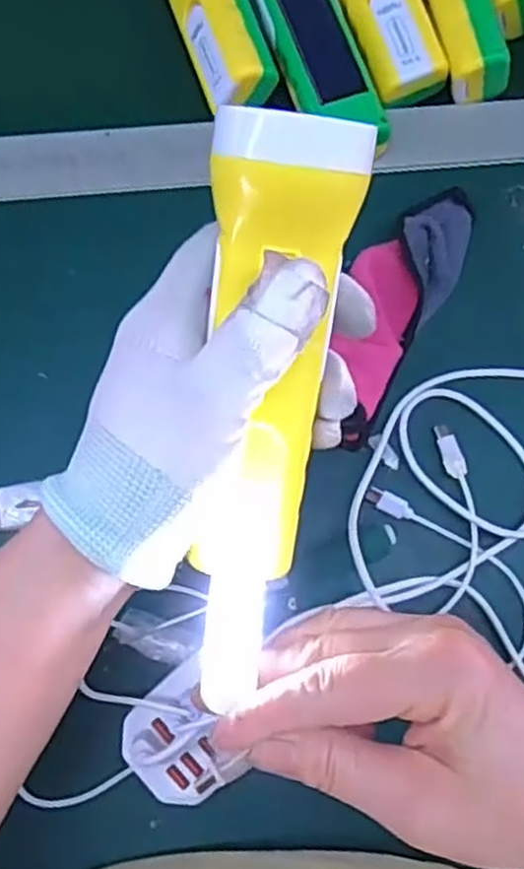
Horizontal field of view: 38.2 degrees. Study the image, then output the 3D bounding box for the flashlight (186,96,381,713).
[{"bbox_3d":[0.000,-0.006,0.264,0.048,0.037,0.196,7,104,2],"label":"flashlight"}]

